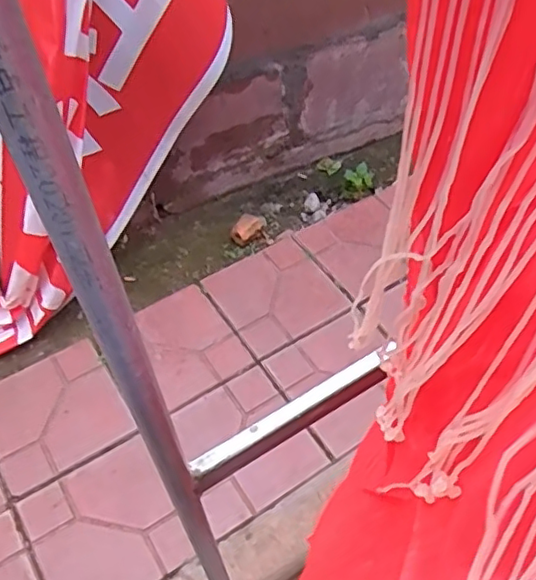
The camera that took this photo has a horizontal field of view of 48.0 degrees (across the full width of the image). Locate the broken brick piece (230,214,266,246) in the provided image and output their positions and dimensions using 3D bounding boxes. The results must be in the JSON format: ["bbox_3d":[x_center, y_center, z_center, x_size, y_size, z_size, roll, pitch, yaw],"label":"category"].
[{"bbox_3d":[-0.056,-0.177,1.732,0.067,0.045,0.122,27,55,23],"label":"broken brick piece"}]

